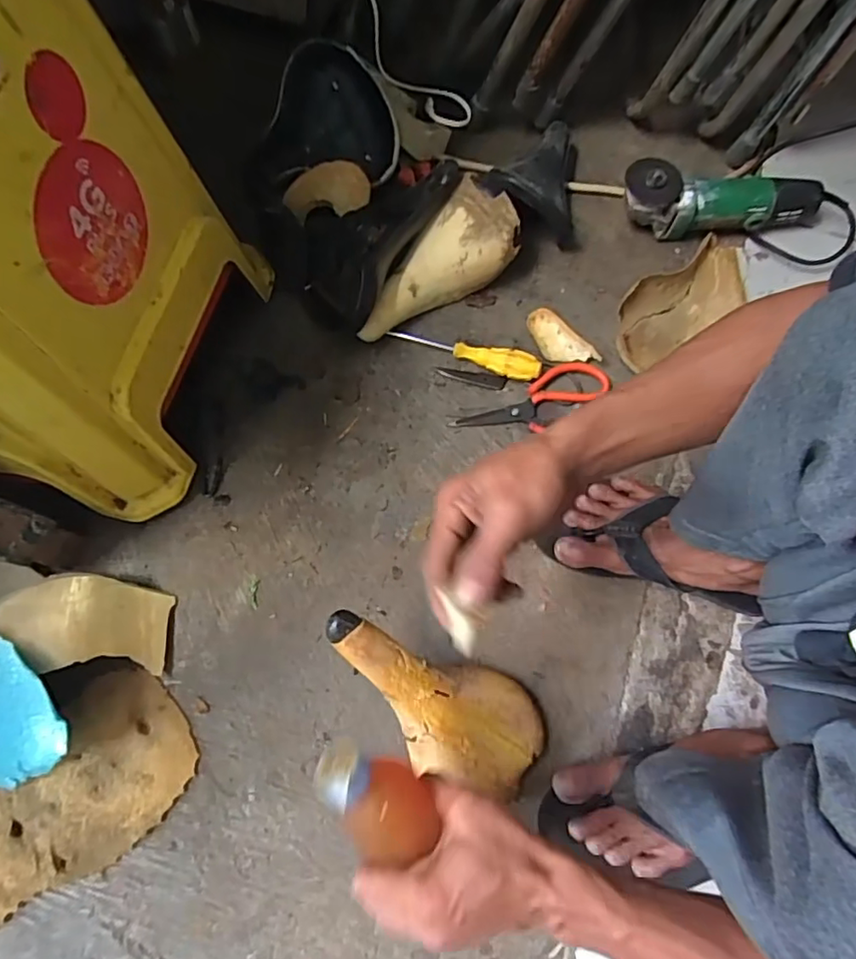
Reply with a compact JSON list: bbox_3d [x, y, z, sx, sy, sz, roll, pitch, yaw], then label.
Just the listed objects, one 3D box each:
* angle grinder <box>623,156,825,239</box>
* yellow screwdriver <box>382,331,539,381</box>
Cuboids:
[{"bbox_3d":[0.384,-0.361,0.765,0.262,0.083,0.059,3,72,0],"label":"angle grinder"},{"bbox_3d":[0.045,-0.158,0.711,0.187,0.029,0.029,18,72,4],"label":"yellow screwdriver"}]

